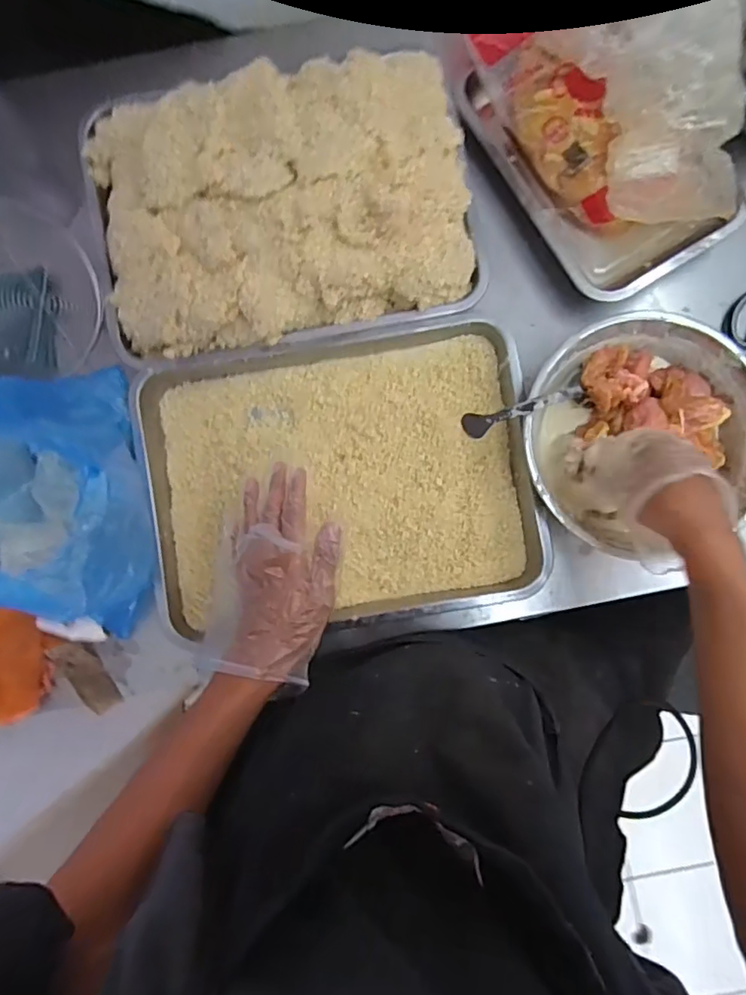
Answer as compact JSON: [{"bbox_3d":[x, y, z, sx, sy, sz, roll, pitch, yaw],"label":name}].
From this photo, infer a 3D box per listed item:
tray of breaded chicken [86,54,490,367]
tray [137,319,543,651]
[{"bbox_3d":[-0.092,-0.291,0.547,0.373,0.091,0.266,-12,86,0],"label":"tray of breaded chicken"},{"bbox_3d":[-0.031,-0.015,0.564,0.376,0.040,0.275,-9,86,0],"label":"tray"}]

